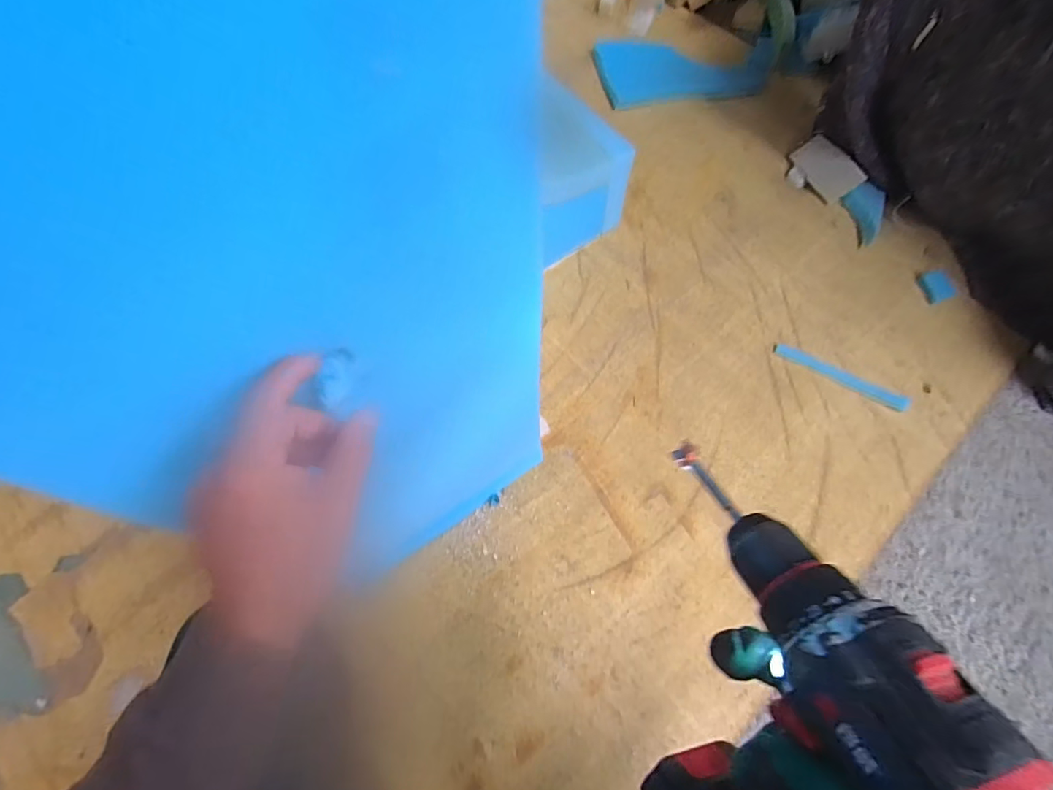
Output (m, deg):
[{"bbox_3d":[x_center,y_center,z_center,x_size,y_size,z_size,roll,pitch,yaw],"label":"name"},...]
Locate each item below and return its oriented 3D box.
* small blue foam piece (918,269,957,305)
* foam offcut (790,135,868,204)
[{"bbox_3d":[0.823,-0.218,1.005,0.056,0.022,0.066,-16,68,-8],"label":"small blue foam piece"},{"bbox_3d":[0.644,-0.490,1.077,0.008,0.079,0.157,-5,60,-38],"label":"foam offcut"}]

